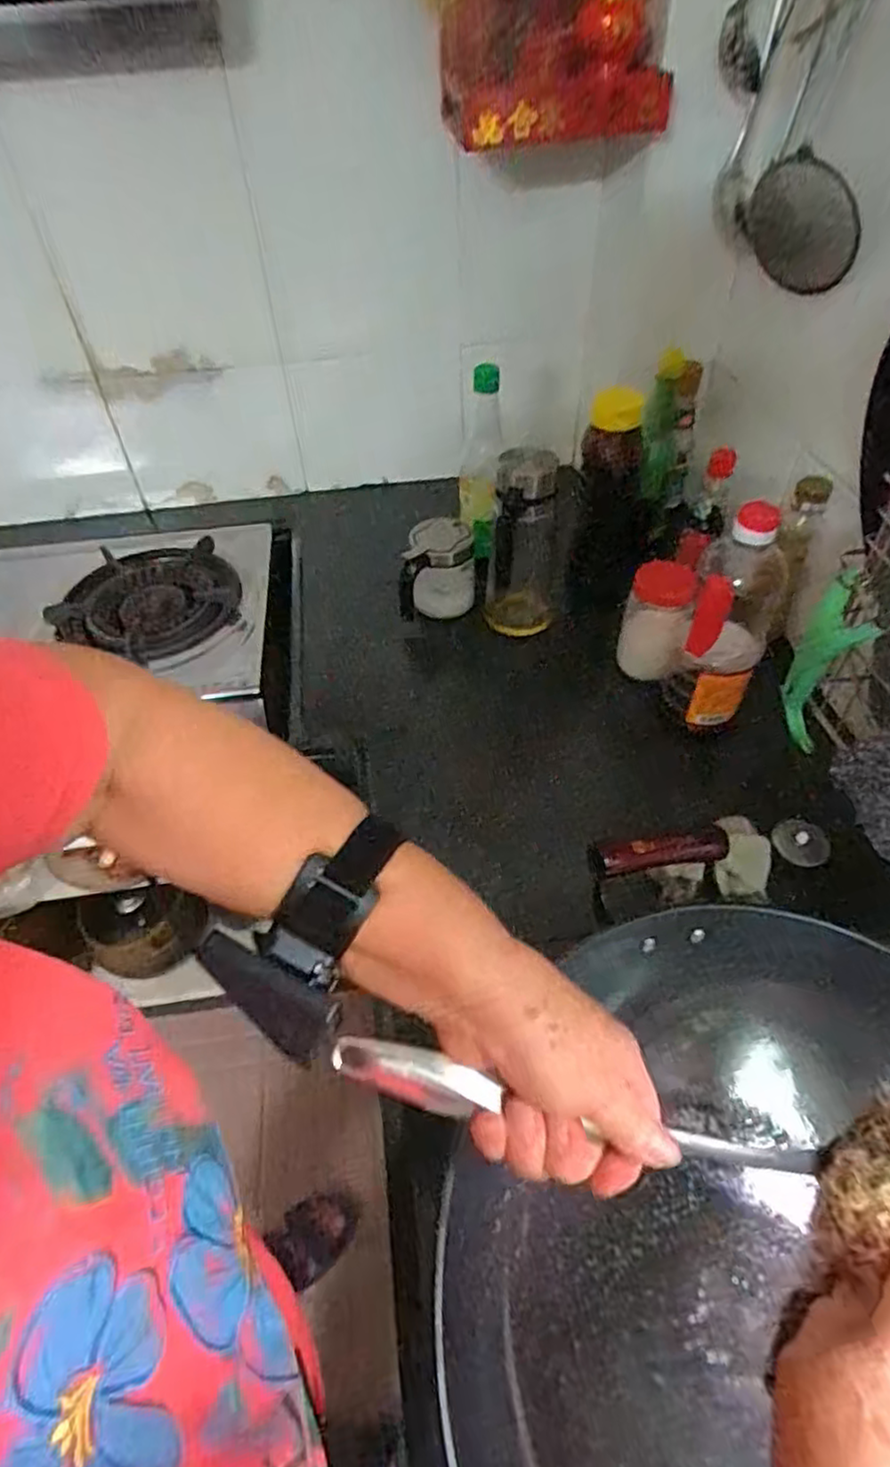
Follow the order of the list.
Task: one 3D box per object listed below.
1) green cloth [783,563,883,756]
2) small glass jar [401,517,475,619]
[{"bbox_3d":[0.306,-0.047,0.559,0.043,0.162,0.050,24,54,21],"label":"green cloth"},{"bbox_3d":[-0.003,-0.203,0.824,0.075,0.086,0.079,-1,49,1],"label":"small glass jar"}]

